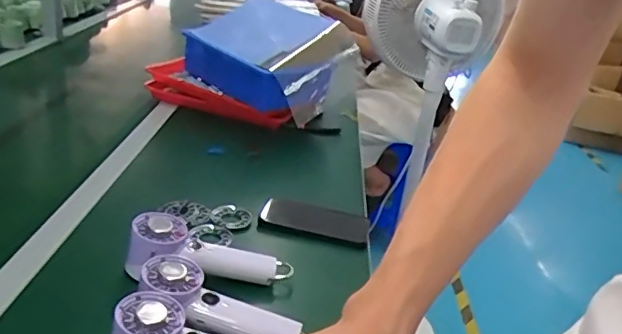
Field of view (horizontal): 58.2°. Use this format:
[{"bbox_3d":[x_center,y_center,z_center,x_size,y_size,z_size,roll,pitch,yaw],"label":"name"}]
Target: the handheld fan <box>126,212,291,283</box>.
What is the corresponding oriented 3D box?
[{"bbox_3d":[-0.123,0.113,0.676,0.195,0.057,0.071,19,21,-17],"label":"handheld fan"}]

